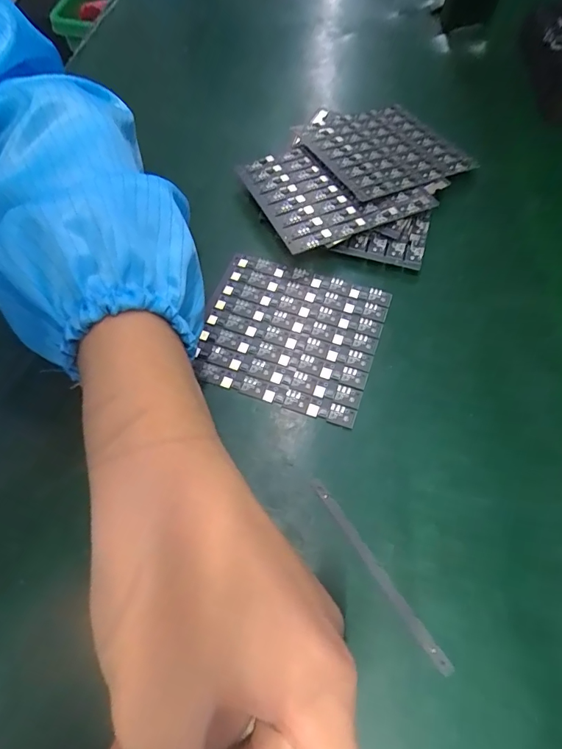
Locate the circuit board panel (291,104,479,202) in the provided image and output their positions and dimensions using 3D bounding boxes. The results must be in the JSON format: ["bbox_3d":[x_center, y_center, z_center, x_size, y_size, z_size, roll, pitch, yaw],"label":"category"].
[{"bbox_3d":[0.075,-0.167,0.318,0.096,0.012,0.095,-24,63,-13],"label":"circuit board panel"}]

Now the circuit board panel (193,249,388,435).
[{"bbox_3d":[0.004,-0.026,0.256,0.103,0.004,0.094,17,62,10],"label":"circuit board panel"}]

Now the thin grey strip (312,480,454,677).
[{"bbox_3d":[0.043,0.088,0.194,0.006,0.004,0.093,-30,65,-15],"label":"thin grey strip"}]

